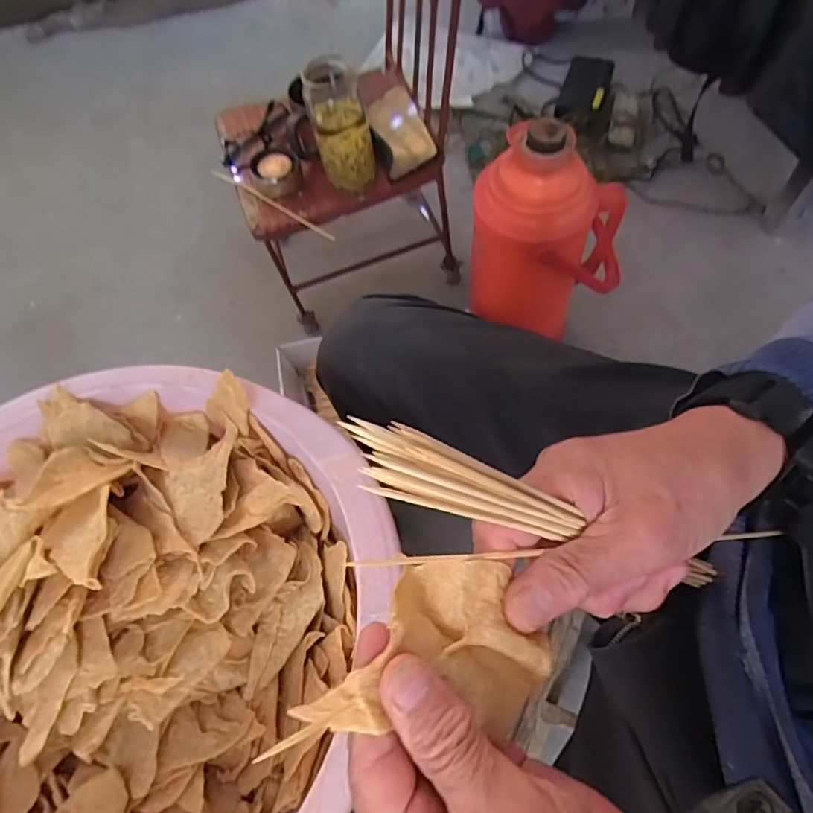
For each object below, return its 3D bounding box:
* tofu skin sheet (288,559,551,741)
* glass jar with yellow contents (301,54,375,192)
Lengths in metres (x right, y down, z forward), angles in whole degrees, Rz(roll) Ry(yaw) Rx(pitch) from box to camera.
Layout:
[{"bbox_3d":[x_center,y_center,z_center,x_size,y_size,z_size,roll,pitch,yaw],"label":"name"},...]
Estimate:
[{"bbox_3d":[0.011,0.089,0.211,0.085,0.017,0.060,12,70,-13],"label":"tofu skin sheet"},{"bbox_3d":[-0.080,-0.346,0.681,0.068,0.151,0.059,-2,63,2],"label":"glass jar with yellow contents"}]

